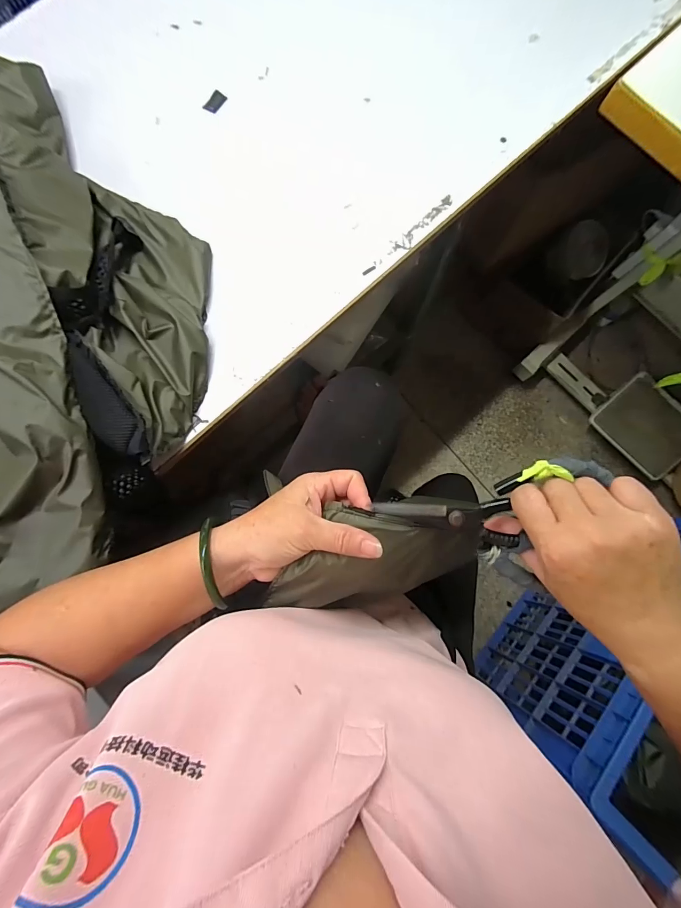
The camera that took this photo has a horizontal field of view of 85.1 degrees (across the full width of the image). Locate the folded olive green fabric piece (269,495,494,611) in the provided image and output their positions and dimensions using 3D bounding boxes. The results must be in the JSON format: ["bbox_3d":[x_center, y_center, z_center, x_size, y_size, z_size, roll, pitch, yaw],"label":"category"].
[{"bbox_3d":[0.030,0.087,0.321,0.188,0.091,0.085,-8,83,-2],"label":"folded olive green fabric piece"}]

